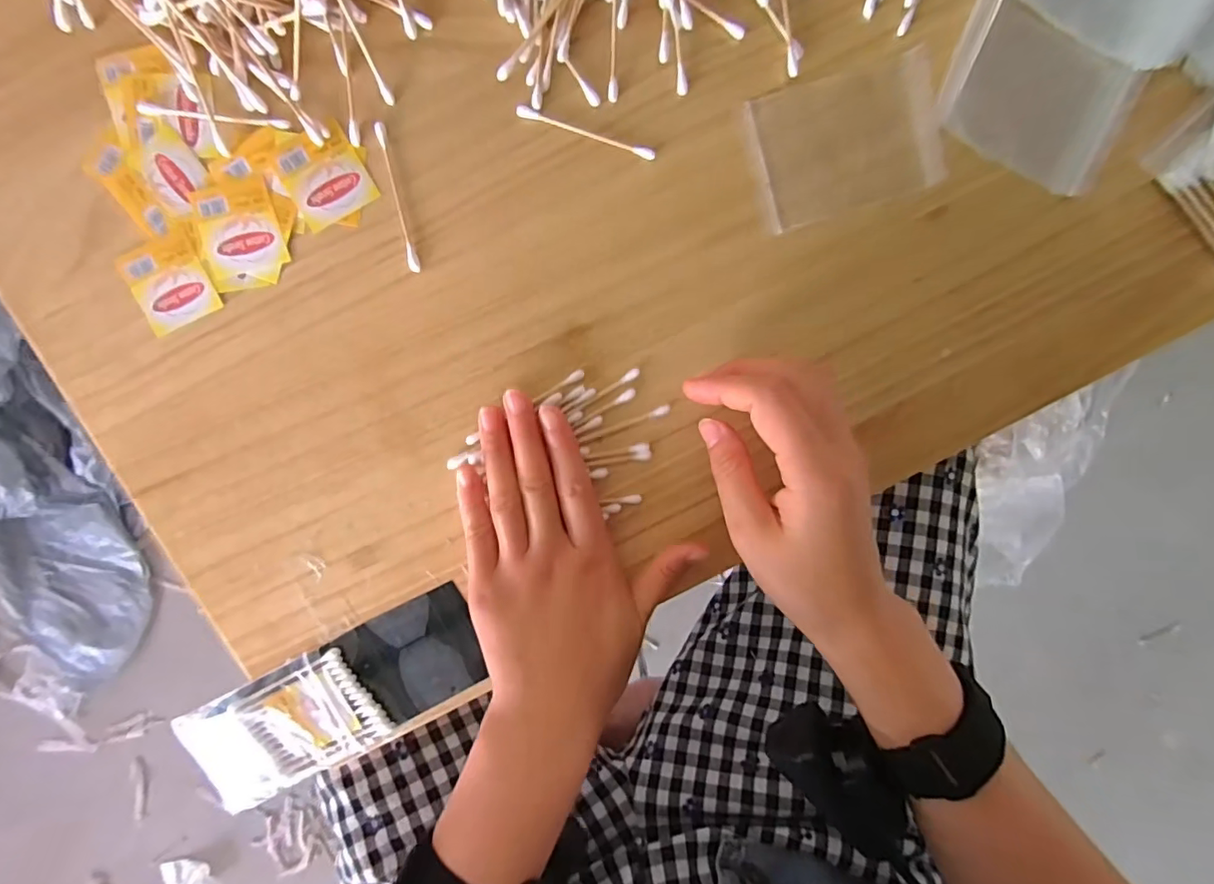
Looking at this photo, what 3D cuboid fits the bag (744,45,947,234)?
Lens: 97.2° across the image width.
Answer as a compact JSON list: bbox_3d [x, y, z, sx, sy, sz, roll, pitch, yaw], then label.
[{"bbox_3d":[0.121,-0.154,0.274,0.091,0.004,0.066,-16,97,3],"label":"bag"}]

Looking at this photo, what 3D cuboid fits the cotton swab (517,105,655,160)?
[{"bbox_3d":[-0.010,-0.154,0.267,0.071,0.004,0.005,15,97,-5],"label":"cotton swab"}]

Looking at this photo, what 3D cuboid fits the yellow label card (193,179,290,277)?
[{"bbox_3d":[-0.182,-0.104,0.264,0.039,0.004,0.041,-12,99,-2],"label":"yellow label card"}]

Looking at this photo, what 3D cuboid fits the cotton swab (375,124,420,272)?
[{"bbox_3d":[-0.104,-0.121,0.266,0.006,0.004,0.071,-11,99,-2],"label":"cotton swab"}]

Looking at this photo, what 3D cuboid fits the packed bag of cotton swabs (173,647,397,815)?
[{"bbox_3d":[-0.184,0.163,0.301,0.109,0.007,0.065,-29,99,1],"label":"packed bag of cotton swabs"}]

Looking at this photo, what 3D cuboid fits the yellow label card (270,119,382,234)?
[{"bbox_3d":[-0.138,-0.131,0.263,0.039,0.004,0.040,-25,99,0],"label":"yellow label card"}]

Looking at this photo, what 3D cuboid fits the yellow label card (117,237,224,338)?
[{"bbox_3d":[-0.218,-0.078,0.267,0.036,0.004,0.039,-22,99,0],"label":"yellow label card"}]

